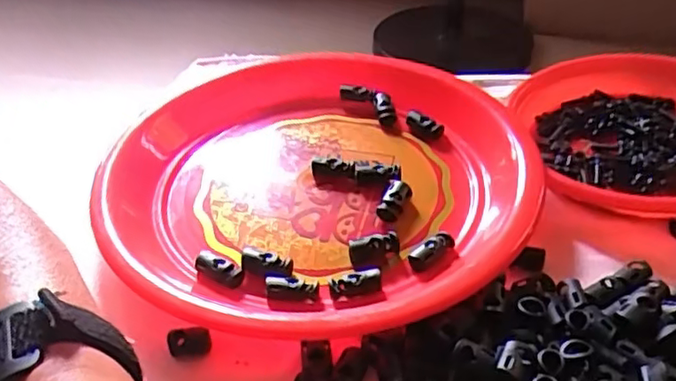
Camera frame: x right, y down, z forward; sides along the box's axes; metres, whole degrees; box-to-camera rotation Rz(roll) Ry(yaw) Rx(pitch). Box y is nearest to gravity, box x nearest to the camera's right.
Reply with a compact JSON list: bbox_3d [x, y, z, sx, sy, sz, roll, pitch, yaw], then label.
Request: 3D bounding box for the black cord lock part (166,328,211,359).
[{"bbox_3d":[-0.072,0.074,0.296,0.020,0.013,0.008,-4,39,0],"label":"black cord lock part"}]

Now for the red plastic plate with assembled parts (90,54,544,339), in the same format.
[{"bbox_3d":[-0.007,-0.013,0.368,0.231,0.043,0.245,-2,39,2],"label":"red plastic plate with assembled parts"}]

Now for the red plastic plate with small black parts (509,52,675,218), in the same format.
[{"bbox_3d":[0.208,-0.038,0.397,0.162,0.045,0.163,-2,39,2],"label":"red plastic plate with small black parts"}]

